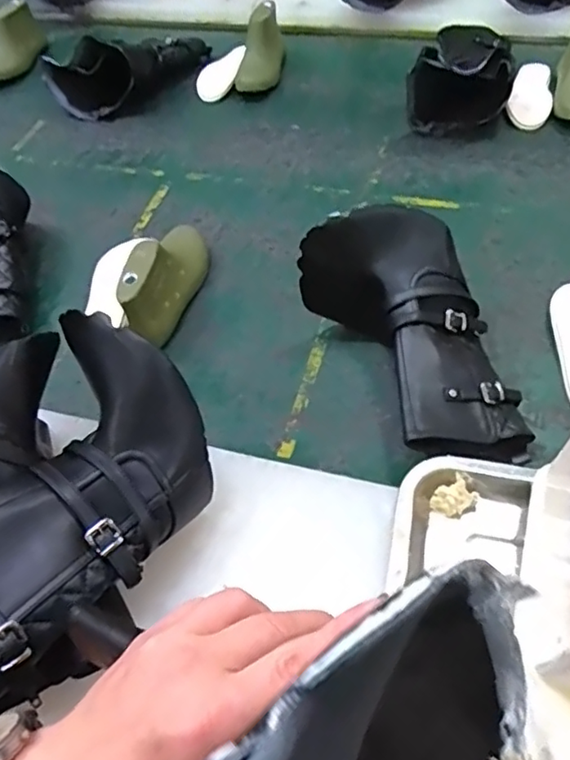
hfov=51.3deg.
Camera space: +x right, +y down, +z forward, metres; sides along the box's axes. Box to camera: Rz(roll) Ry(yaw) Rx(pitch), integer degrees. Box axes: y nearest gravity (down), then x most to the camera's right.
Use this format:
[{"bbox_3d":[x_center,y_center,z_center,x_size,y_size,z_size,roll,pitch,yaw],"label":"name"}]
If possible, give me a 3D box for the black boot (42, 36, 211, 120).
[{"bbox_3d":[-0.234,-0.509,0.951,0.280,0.093,0.134,-29,57,-17],"label":"black boot"}]

